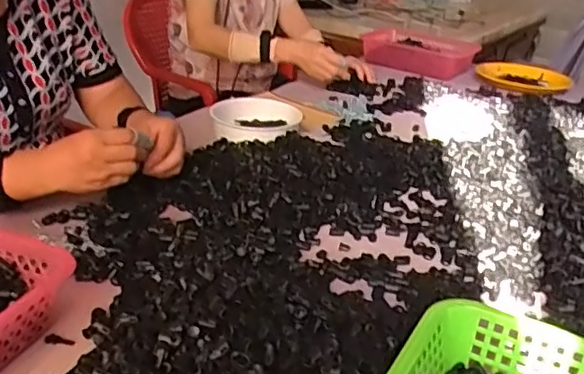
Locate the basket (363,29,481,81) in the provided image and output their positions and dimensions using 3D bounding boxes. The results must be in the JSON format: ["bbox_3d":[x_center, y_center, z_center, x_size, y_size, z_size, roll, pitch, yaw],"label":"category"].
[{"bbox_3d":[0.358,-0.383,1.730,0.305,0.079,0.168,14,26,17],"label":"basket"}]

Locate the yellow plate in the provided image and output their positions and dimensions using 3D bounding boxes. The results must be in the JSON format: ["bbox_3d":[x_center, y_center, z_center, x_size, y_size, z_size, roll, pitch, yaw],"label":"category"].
[{"bbox_3d":[0.608,-0.286,1.618,0.239,0.032,0.222,16,27,21],"label":"yellow plate"}]

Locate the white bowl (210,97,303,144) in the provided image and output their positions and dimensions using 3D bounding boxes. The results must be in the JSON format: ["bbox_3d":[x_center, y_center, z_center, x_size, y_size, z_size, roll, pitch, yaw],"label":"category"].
[{"bbox_3d":[-0.073,-0.118,1.131,0.148,0.055,0.184,12,25,12],"label":"white bowl"}]

